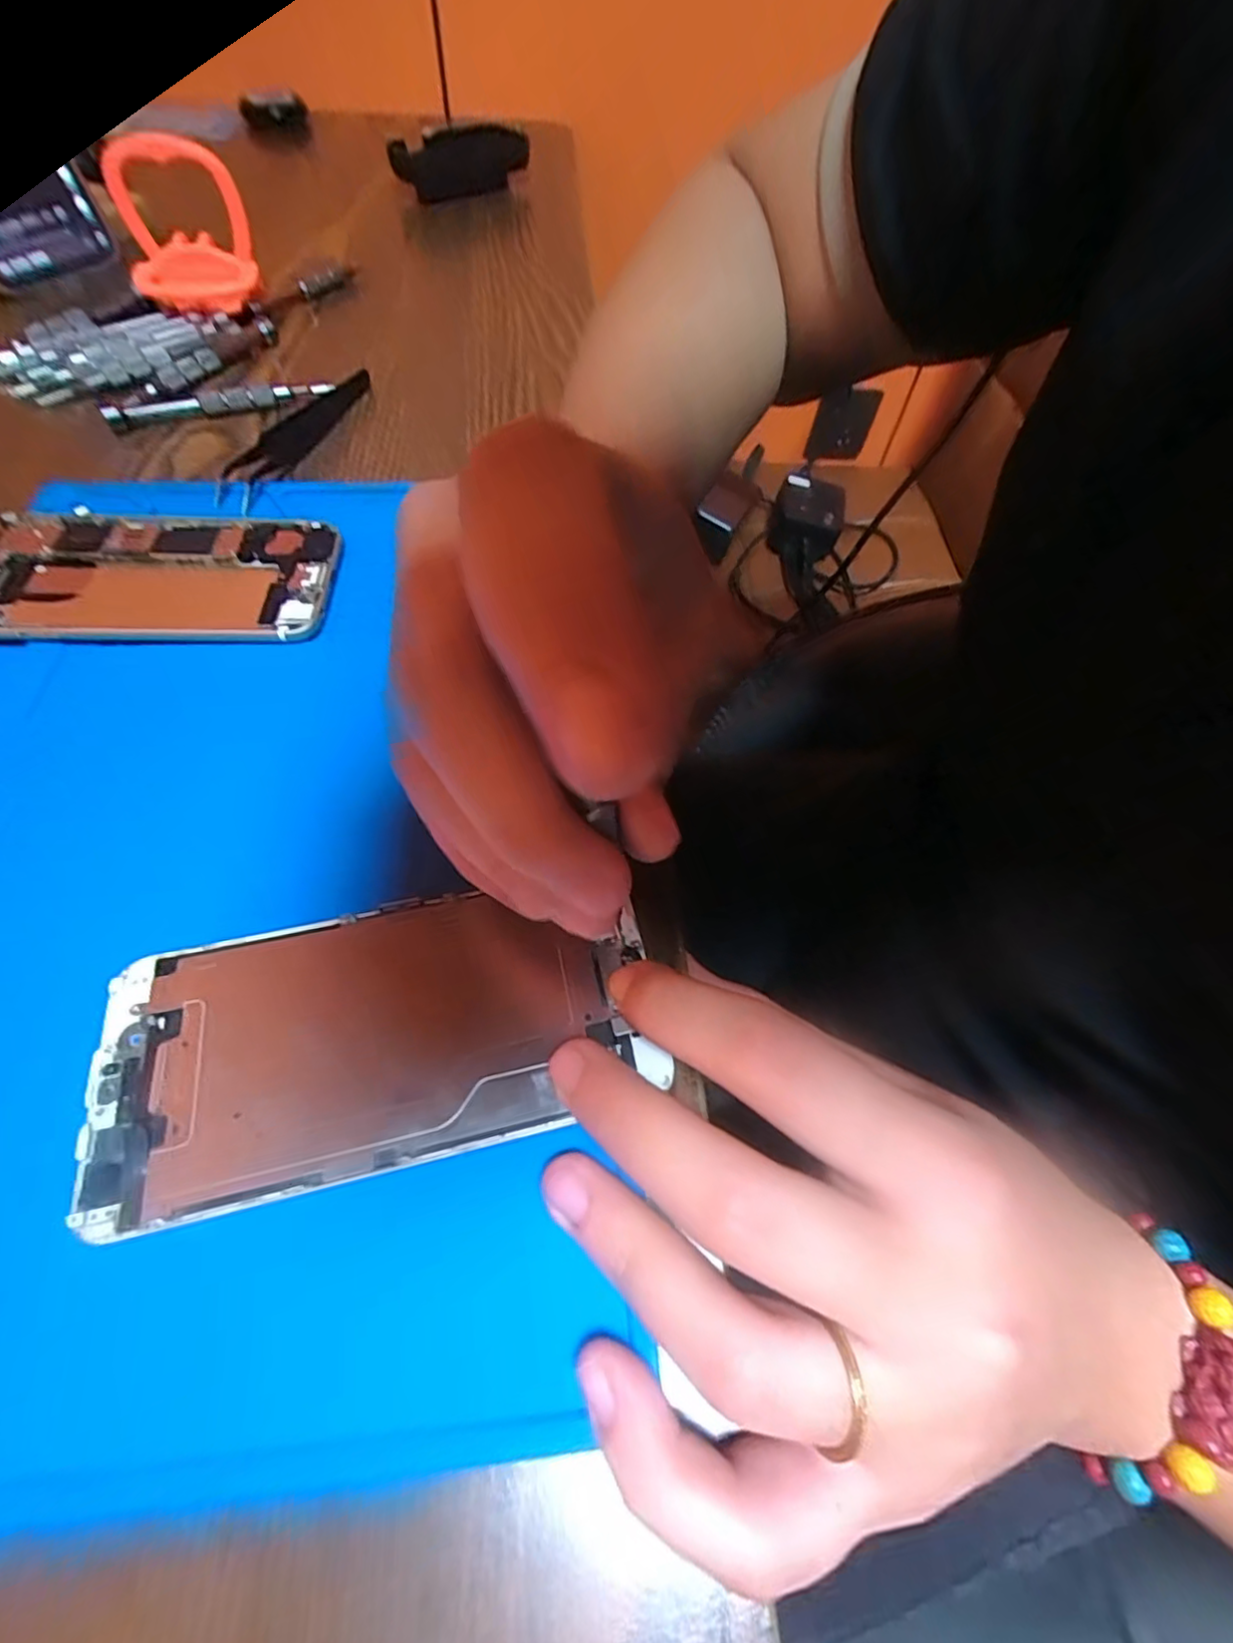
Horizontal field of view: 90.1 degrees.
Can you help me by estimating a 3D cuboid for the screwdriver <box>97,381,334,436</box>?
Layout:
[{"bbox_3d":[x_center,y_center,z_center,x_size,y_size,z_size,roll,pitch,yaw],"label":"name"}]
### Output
[{"bbox_3d":[-0.192,-0.205,0.299,0.100,0.011,0.013,-16,62,-12],"label":"screwdriver"}]

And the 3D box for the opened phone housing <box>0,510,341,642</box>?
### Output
[{"bbox_3d":[-0.180,-0.093,0.235,0.139,0.010,0.067,-1,60,-4],"label":"opened phone housing"}]

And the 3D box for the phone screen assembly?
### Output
[{"bbox_3d":[-0.059,0.051,0.154,0.131,0.004,0.063,-10,61,-9],"label":"phone screen assembly"}]

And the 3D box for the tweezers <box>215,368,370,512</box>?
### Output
[{"bbox_3d":[-0.149,-0.185,0.292,0.020,0.013,0.109,20,60,8],"label":"tweezers"}]

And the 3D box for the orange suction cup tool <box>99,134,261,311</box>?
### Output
[{"bbox_3d":[-0.233,-0.322,0.330,0.067,0.059,0.068,-20,63,-14],"label":"orange suction cup tool"}]

